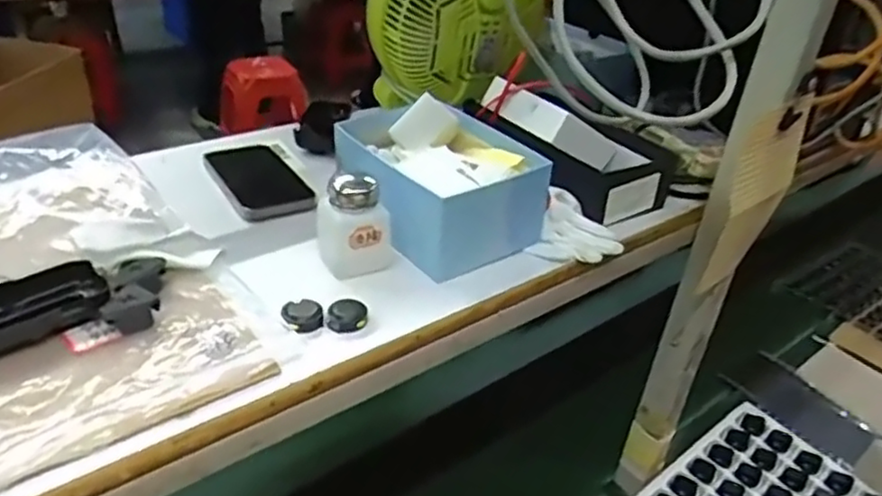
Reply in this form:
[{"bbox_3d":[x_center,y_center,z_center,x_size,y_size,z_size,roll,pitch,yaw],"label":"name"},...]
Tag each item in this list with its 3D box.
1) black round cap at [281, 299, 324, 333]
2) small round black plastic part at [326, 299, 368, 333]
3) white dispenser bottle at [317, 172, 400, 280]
[{"bbox_3d":[-0.103,0.050,0.513,0.029,0.011,0.031,4,31,-2],"label":"black round cap"},{"bbox_3d":[-0.071,0.051,0.521,0.029,0.011,0.029,4,31,-2],"label":"small round black plastic part"},{"bbox_3d":[-0.069,-0.019,0.569,0.063,0.078,0.048,0,31,-9],"label":"white dispenser bottle"}]

